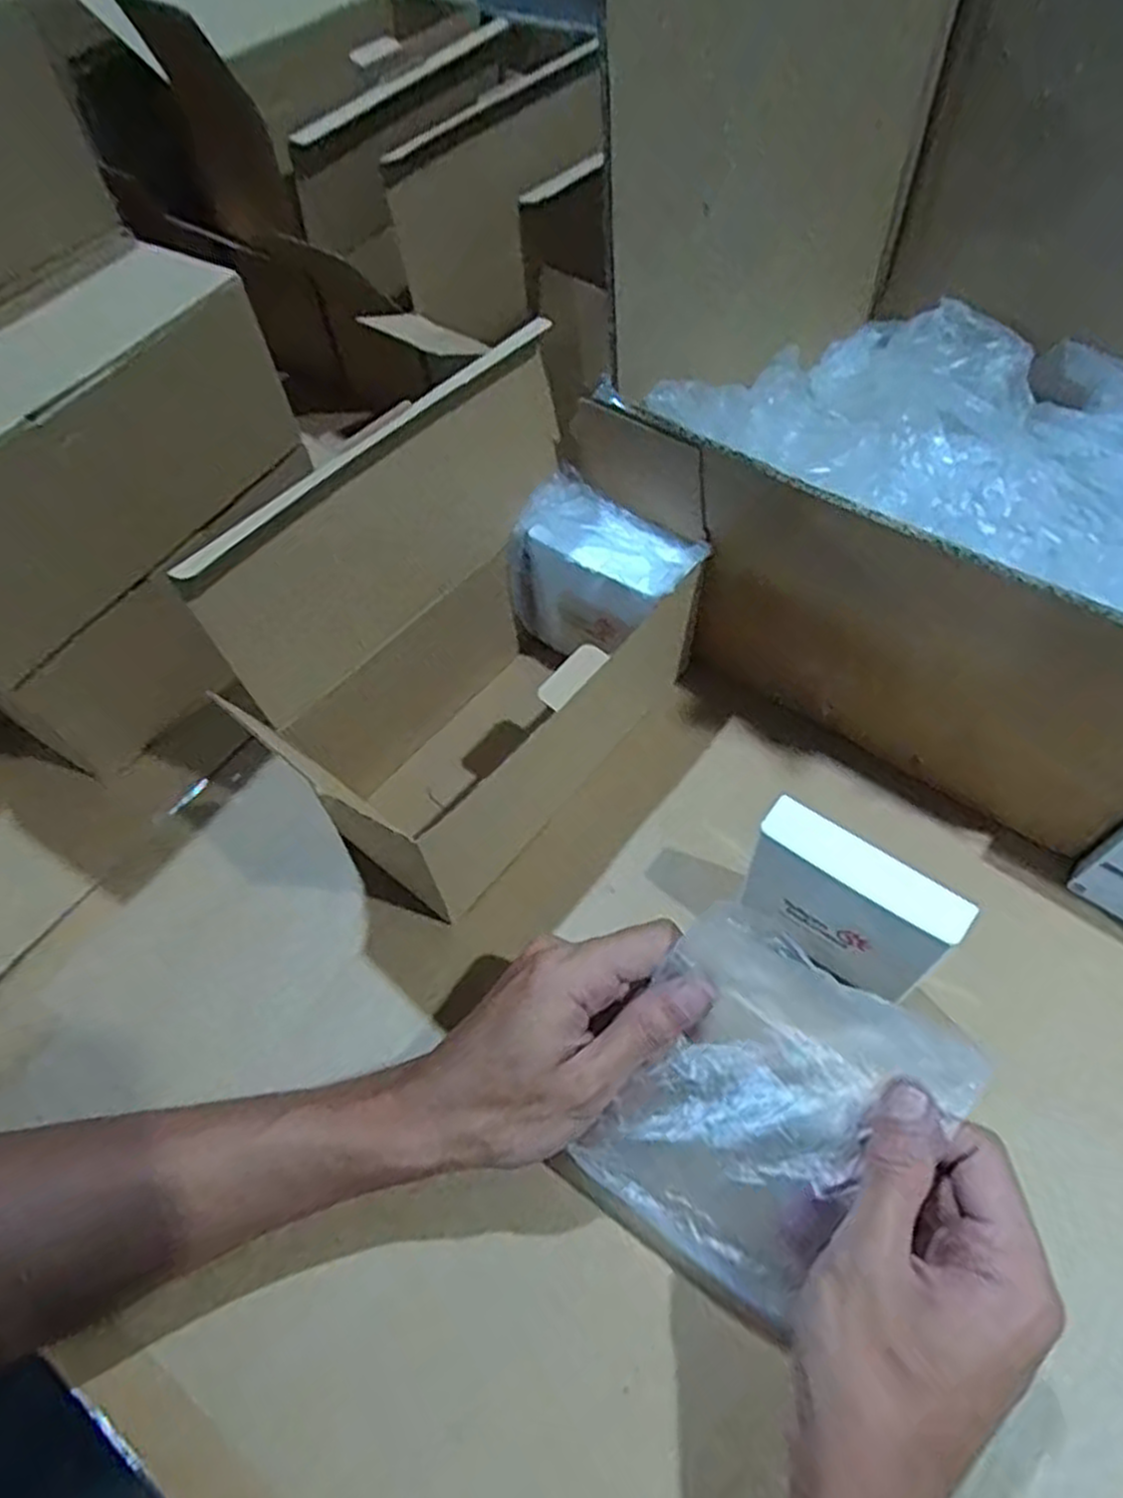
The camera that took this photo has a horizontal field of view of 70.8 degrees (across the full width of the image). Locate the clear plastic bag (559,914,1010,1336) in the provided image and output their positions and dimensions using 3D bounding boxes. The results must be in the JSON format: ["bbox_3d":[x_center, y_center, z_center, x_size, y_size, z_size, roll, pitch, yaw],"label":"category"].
[{"bbox_3d":[0.078,0.138,0.297,0.112,0.017,0.121,30,85,13],"label":"clear plastic bag"}]

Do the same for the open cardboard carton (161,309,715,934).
[{"bbox_3d":[-0.029,-0.059,0.392,0.109,0.179,0.228,34,67,23],"label":"open cardboard carton"}]

